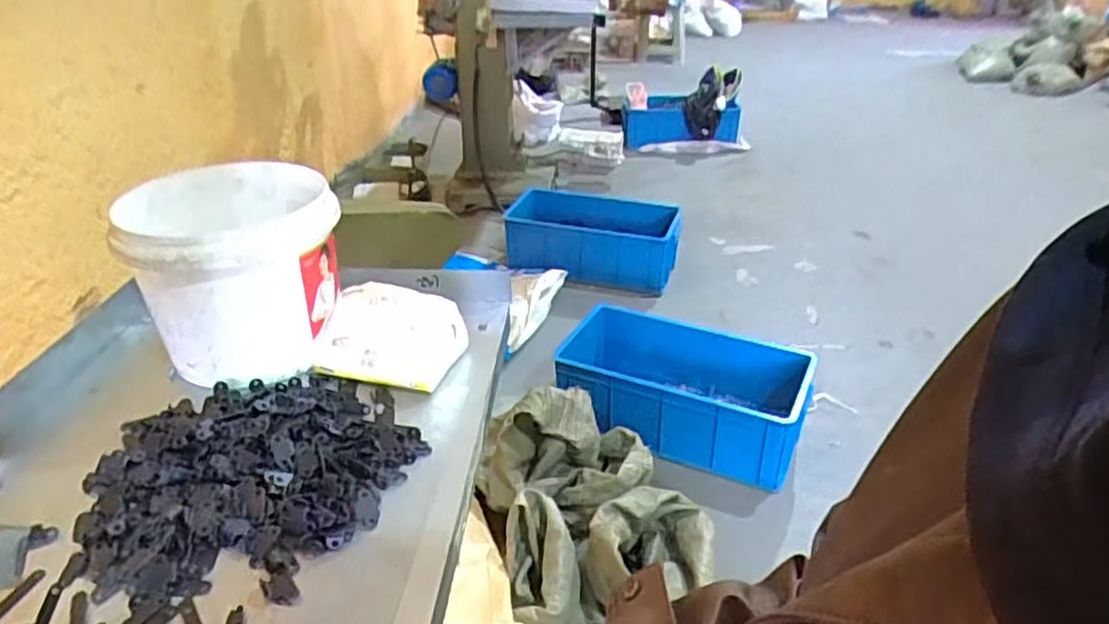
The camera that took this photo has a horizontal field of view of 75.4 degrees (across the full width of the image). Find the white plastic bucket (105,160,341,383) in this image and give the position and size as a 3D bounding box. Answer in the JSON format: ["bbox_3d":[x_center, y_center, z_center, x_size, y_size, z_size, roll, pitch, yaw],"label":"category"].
[{"bbox_3d":[-0.292,-0.041,0.676,0.167,0.143,0.183,-15,35,-22],"label":"white plastic bucket"}]

